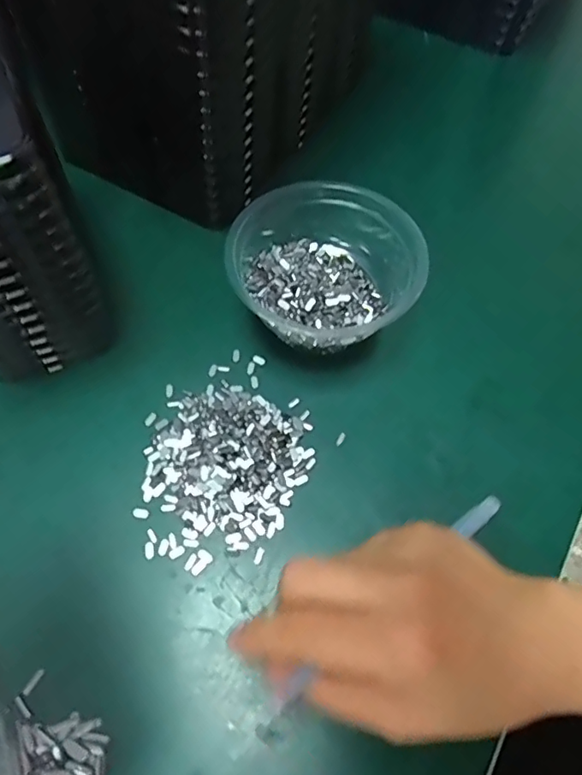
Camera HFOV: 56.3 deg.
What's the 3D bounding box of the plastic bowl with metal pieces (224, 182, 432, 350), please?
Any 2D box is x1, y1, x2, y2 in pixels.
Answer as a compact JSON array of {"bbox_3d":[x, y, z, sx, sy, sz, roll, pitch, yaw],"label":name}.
[{"bbox_3d":[0.018,-0.068,0.329,0.111,0.056,0.095,3,62,-3],"label":"plastic bowl with metal pieces"}]

